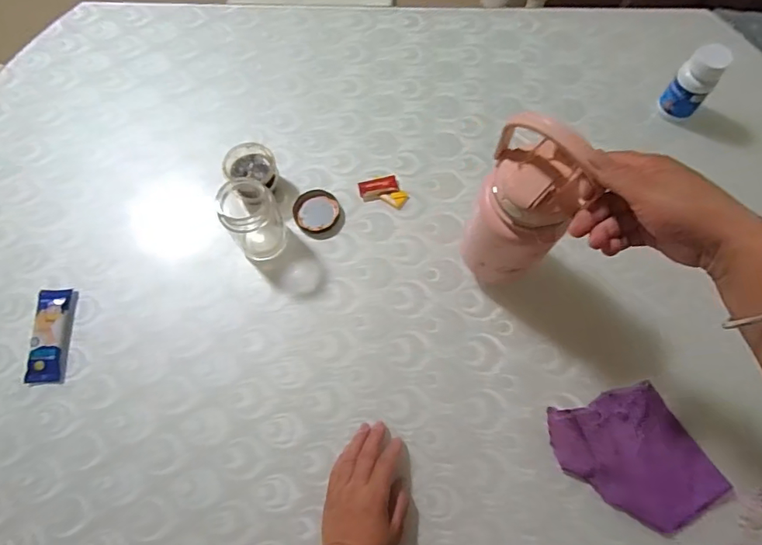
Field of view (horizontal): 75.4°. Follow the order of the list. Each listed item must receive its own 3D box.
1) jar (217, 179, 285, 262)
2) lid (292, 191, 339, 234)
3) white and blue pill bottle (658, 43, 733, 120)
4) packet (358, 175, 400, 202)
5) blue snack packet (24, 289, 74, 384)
[{"bbox_3d":[-0.167,-0.073,0.646,0.067,0.099,0.077,-17,70,-5],"label":"jar"},{"bbox_3d":[-0.091,-0.087,0.696,0.063,0.013,0.060,-1,70,2],"label":"lid"},{"bbox_3d":[0.434,-0.257,0.687,0.057,0.111,0.045,36,75,14],"label":"white and blue pill bottle"},{"bbox_3d":[-0.002,-0.120,0.707,0.056,0.012,0.029,-12,70,-3],"label":"packet"},{"bbox_3d":[-0.427,0.078,0.633,0.043,0.022,0.121,-6,70,0],"label":"blue snack packet"}]

